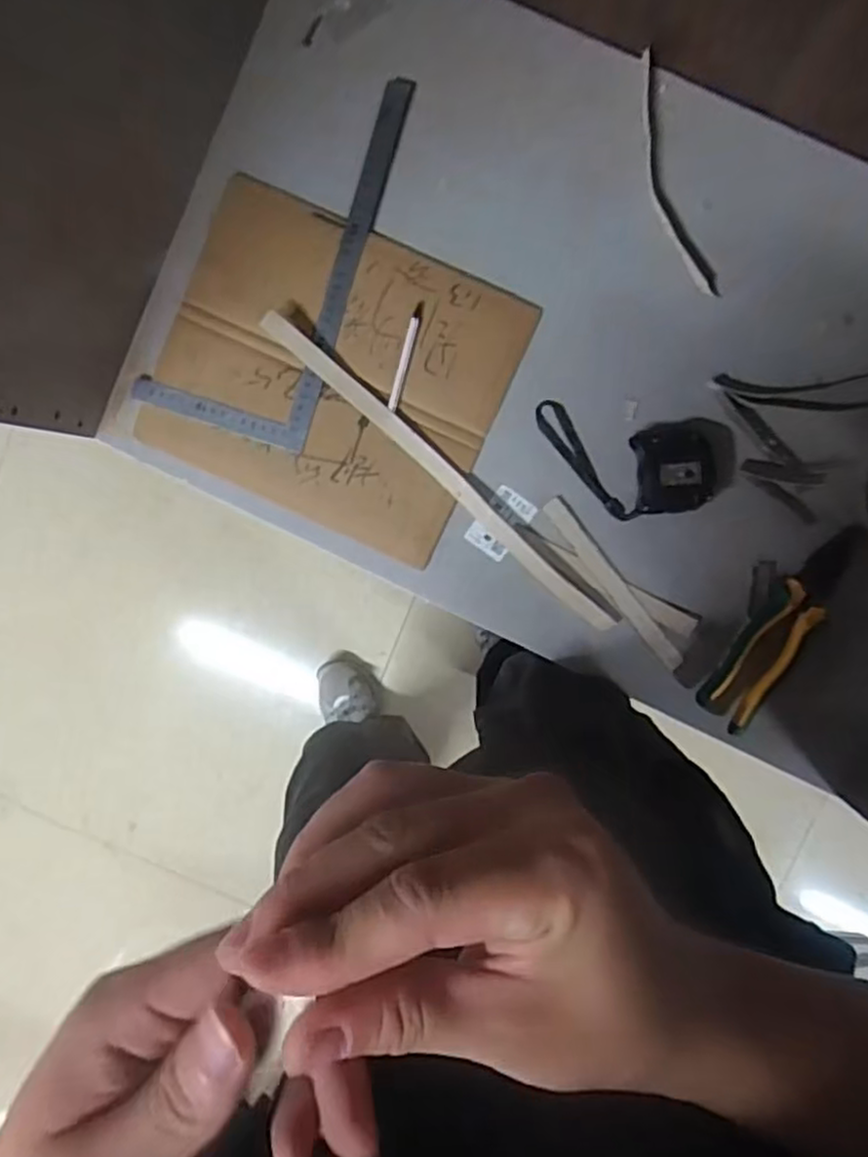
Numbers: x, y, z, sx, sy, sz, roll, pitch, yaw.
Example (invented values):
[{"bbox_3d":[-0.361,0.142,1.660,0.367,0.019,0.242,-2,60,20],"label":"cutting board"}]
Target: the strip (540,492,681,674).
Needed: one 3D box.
[{"bbox_3d":[0.163,0.005,0.649,0.018,0.007,0.188,-38,92,8],"label":"strip"}]

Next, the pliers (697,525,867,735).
[{"bbox_3d":[0.307,0.039,0.631,0.046,0.024,0.201,33,98,1],"label":"pliers"}]

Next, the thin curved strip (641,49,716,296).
[{"bbox_3d":[0.194,-0.335,0.605,0.030,0.015,0.202,-18,94,7],"label":"thin curved strip"}]

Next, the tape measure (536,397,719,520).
[{"bbox_3d":[0.166,-0.099,0.629,0.162,0.034,0.091,11,97,3],"label":"tape measure"}]

